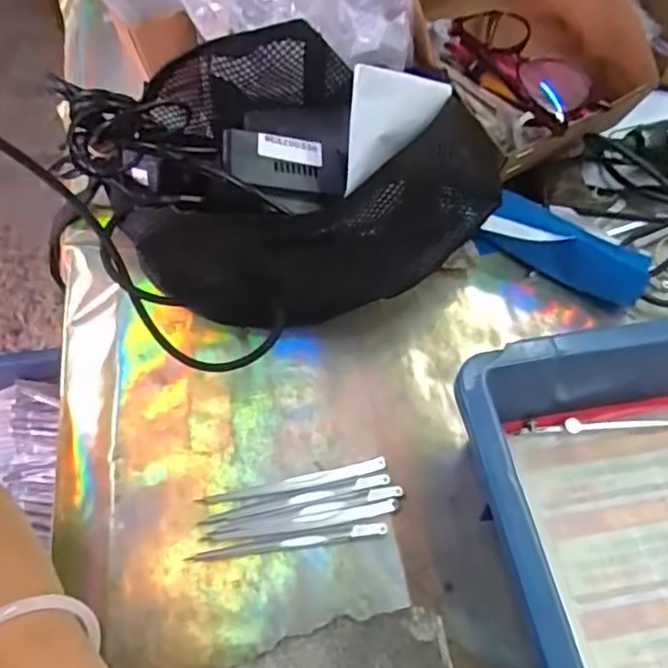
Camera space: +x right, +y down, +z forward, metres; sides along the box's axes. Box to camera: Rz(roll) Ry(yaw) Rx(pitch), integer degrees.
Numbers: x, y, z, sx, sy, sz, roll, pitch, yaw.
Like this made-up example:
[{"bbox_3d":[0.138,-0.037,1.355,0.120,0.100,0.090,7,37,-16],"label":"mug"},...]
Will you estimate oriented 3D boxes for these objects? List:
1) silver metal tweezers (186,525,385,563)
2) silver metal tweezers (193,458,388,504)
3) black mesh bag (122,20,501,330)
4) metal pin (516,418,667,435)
[{"bbox_3d":[-0.024,0.113,0.345,0.106,0.004,0.007,-8,57,-4],"label":"silver metal tweezers"},{"bbox_3d":[-0.023,0.085,0.361,0.106,0.004,0.007,-12,58,-7],"label":"silver metal tweezers"},{"bbox_3d":[-0.006,-0.097,0.410,0.215,0.120,0.163,6,57,5],"label":"black mesh bag"},{"bbox_3d":[0.159,0.053,0.370,0.103,0.007,0.007,-2,57,0],"label":"metal pin"}]

